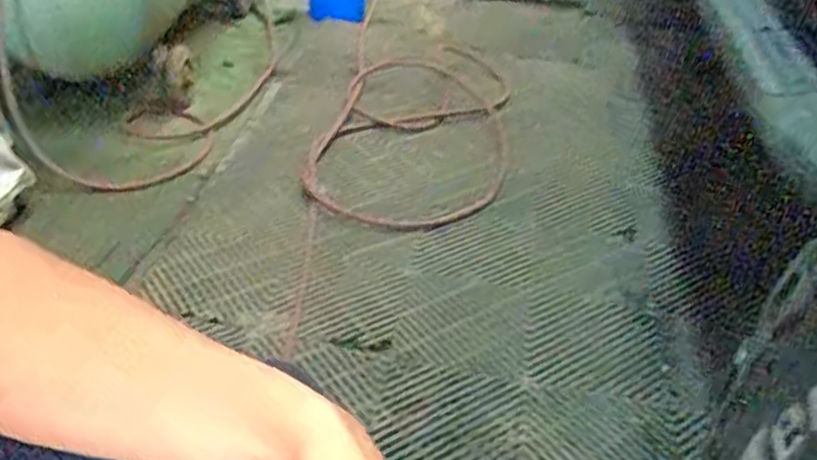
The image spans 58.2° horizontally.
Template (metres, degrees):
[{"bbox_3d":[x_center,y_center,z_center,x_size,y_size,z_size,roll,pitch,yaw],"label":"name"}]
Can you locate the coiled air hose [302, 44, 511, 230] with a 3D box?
[{"bbox_3d":[0.026,-0.230,1.597,0.391,0.047,0.735,9,40,8],"label":"coiled air hose"}]

